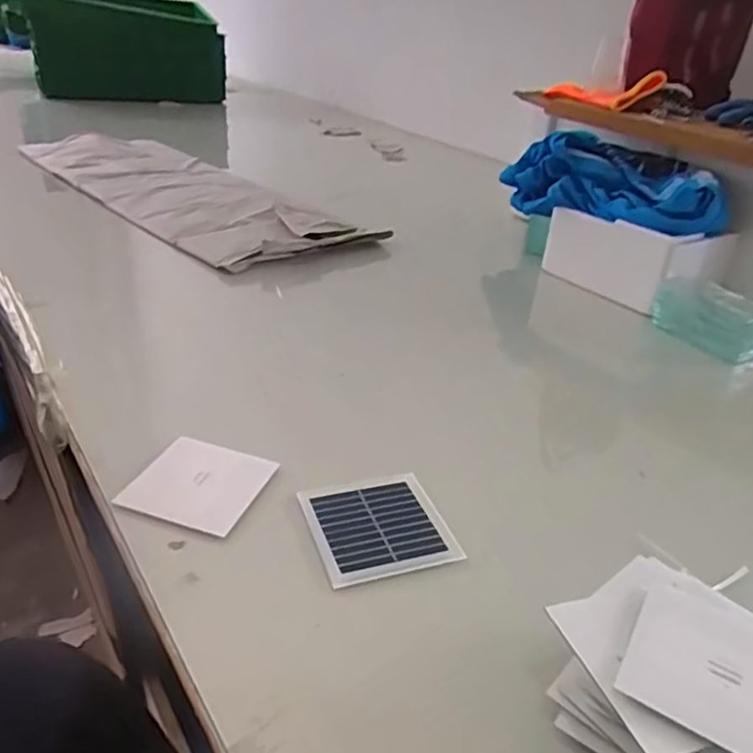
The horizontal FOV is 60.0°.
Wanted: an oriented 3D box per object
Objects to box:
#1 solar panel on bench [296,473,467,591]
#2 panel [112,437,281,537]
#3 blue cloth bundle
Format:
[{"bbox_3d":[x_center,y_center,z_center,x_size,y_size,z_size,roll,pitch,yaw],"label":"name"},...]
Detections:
[{"bbox_3d":[0.001,0.106,0.461,0.095,0.007,0.090,-7,32,-21],"label":"solar panel on bench"},{"bbox_3d":[-0.130,0.077,0.482,0.086,0.004,0.082,14,30,14],"label":"panel"},{"bbox_3d":[0.324,-0.273,0.933,0.128,0.106,0.341,-20,38,-38],"label":"blue cloth bundle"}]

